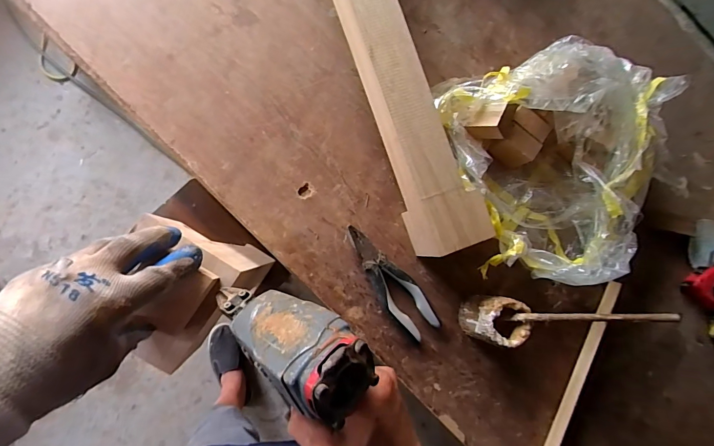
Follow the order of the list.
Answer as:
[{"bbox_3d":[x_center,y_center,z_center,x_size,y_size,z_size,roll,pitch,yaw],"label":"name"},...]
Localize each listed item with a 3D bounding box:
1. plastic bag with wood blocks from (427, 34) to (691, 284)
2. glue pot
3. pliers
[{"bbox_3d":[0.313,-0.088,0.564,0.321,0.136,0.325,-13,88,-10],"label":"plastic bag with wood blocks"},{"bbox_3d":[0.193,0.136,0.534,0.058,0.093,0.063,1,85,-9],"label":"glue pot"},{"bbox_3d":[0.051,0.082,0.550,0.053,0.026,0.186,-32,91,-10],"label":"pliers"}]

